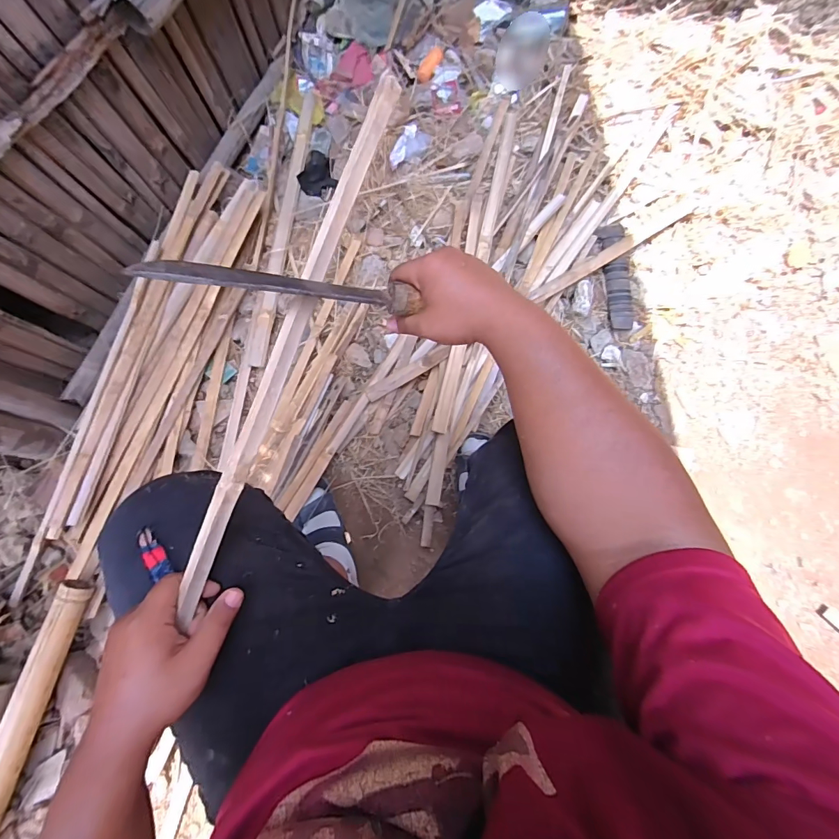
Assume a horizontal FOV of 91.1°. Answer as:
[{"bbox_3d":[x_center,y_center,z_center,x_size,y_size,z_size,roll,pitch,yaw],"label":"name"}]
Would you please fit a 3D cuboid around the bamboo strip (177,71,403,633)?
[{"bbox_3d":[-0.117,-0.084,0.384,0.023,0.008,0.534,23,84,-30],"label":"bamboo strip"}]

